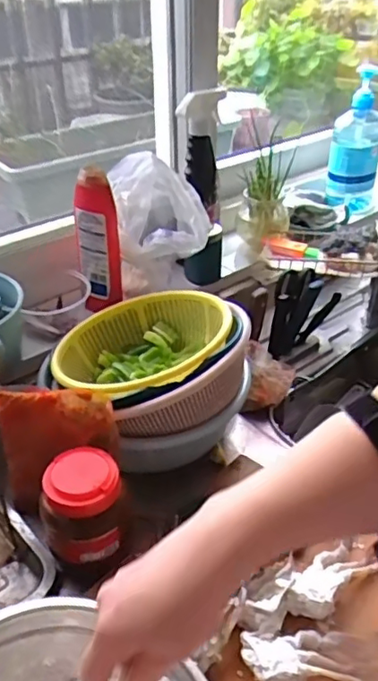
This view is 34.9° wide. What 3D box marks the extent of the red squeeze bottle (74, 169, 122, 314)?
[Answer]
[{"bbox_3d":[-0.124,-0.132,0.817,0.054,0.197,0.034,-6,35,-8],"label":"red squeeze bottle"}]

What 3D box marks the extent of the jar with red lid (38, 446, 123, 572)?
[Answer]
[{"bbox_3d":[-0.101,0.159,0.577,0.076,0.091,0.074,0,35,0],"label":"jar with red lid"}]

